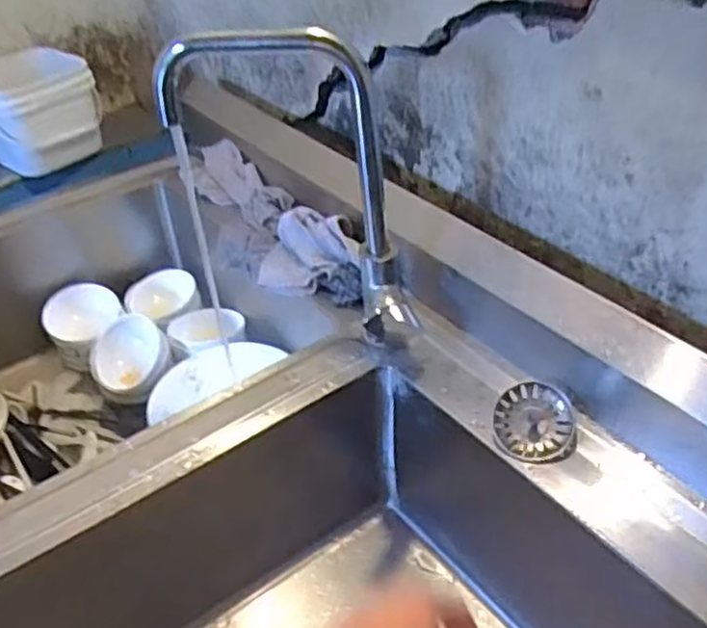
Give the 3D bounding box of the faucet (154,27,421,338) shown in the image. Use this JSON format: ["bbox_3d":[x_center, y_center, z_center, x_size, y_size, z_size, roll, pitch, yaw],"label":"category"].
[{"bbox_3d":[-0.056,-0.119,0.751,0.241,0.322,0.069,6,40,15],"label":"faucet"}]

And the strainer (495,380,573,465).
[{"bbox_3d":[0.176,0.105,0.709,0.074,0.016,0.077,7,76,8],"label":"strainer"}]

